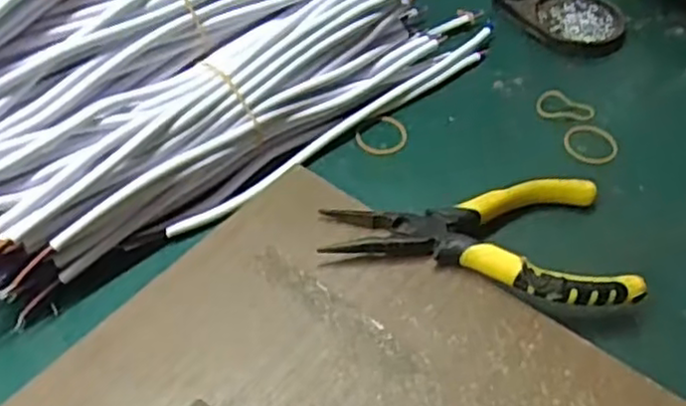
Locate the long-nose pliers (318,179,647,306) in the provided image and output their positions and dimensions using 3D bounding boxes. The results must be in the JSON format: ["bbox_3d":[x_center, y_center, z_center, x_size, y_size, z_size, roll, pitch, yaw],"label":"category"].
[{"bbox_3d":[0.065,0.020,0.354,0.144,0.024,0.079,0,50,-3],"label":"long-nose pliers"}]

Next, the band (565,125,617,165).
[{"bbox_3d":[0.149,-0.035,0.422,0.031,0.004,0.030,2,50,-2],"label":"band"}]

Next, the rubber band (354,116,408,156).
[{"bbox_3d":[0.025,-0.040,0.422,0.032,0.004,0.024,-34,60,-27],"label":"rubber band"}]

